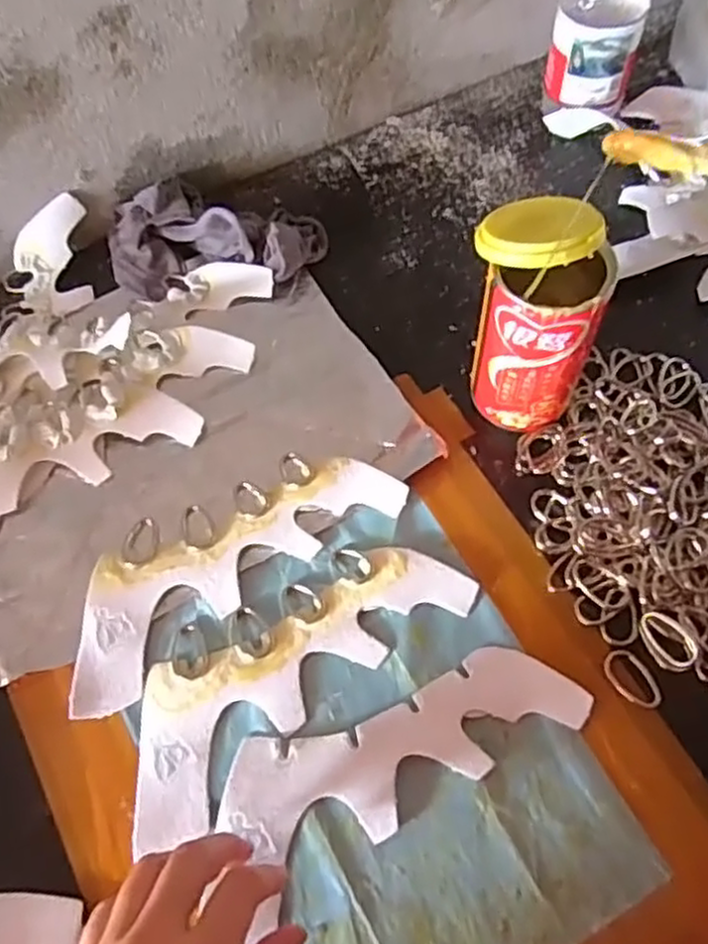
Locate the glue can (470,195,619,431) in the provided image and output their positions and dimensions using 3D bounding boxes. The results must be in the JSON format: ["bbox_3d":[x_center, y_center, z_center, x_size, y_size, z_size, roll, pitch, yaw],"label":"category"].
[{"bbox_3d":[0.102,-0.088,0.432,0.077,0.131,0.071,22,66,13],"label":"glue can"}]

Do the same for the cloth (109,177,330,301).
[{"bbox_3d":[-0.103,-0.179,0.539,0.156,0.042,0.095,-7,63,-2],"label":"cloth"}]

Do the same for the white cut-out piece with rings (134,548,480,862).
[{"bbox_3d":[-0.034,0.107,0.406,0.209,0.005,0.083,-30,66,-13],"label":"white cut-out piece with rings"}]

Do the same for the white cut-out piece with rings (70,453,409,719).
[{"bbox_3d":[-0.075,0.050,0.437,0.212,0.007,0.084,-30,66,-13],"label":"white cut-out piece with rings"}]

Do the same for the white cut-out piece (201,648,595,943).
[{"bbox_3d":[0.027,0.145,0.382,0.189,0.007,0.064,-20,64,-8],"label":"white cut-out piece"}]

